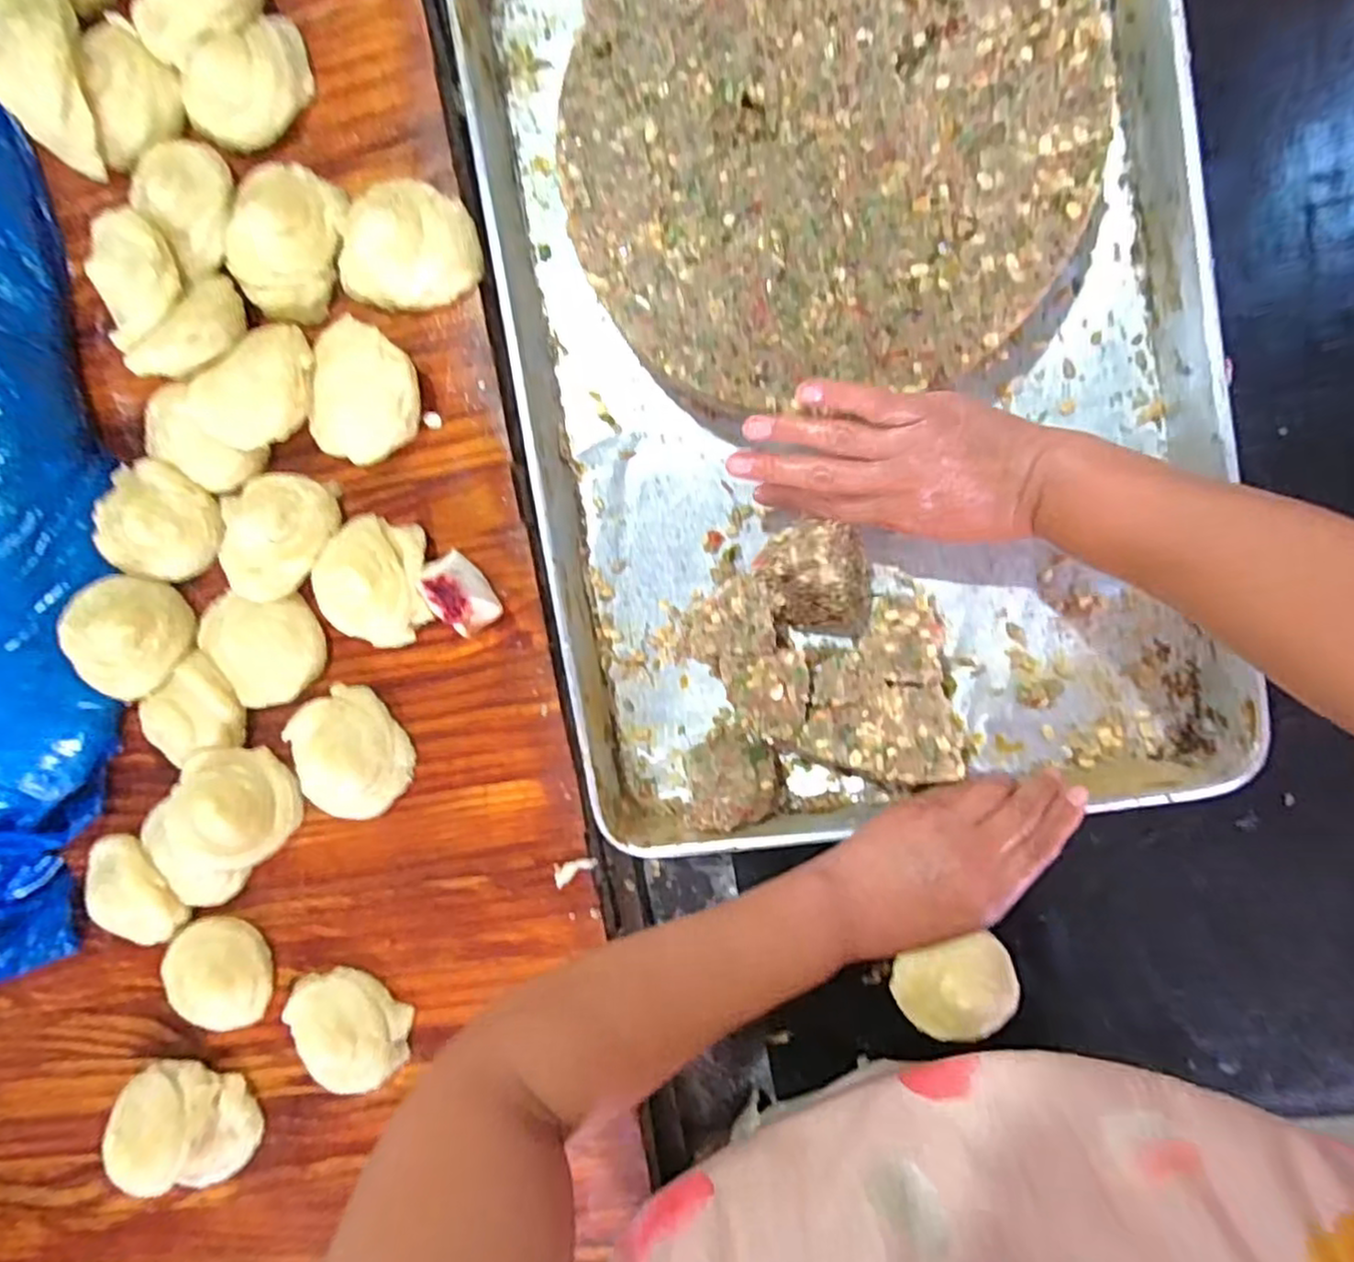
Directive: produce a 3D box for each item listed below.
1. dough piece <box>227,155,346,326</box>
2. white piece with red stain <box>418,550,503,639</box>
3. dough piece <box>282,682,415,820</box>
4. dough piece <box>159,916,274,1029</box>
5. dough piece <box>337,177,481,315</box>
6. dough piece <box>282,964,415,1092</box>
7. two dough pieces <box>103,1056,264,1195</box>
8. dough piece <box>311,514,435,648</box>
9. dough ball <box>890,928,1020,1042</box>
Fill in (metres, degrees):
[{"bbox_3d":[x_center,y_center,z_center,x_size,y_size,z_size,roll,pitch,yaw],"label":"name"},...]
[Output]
[{"bbox_3d":[-0.252,-0.251,0.458,0.063,0.029,0.092,17,97,5],"label":"dough piece"},{"bbox_3d":[-0.141,-0.025,0.462,0.030,0.032,0.054,-37,91,9],"label":"white piece with red stain"},{"bbox_3d":[-0.227,0.085,0.482,0.071,0.035,0.087,-39,90,9],"label":"dough piece"},{"bbox_3d":[-0.338,0.251,0.519,0.071,0.022,0.078,-2,96,7],"label":"dough piece"},{"bbox_3d":[-0.172,-0.241,0.446,0.088,0.033,0.075,24,98,4],"label":"dough piece"},{"bbox_3d":[-0.235,0.282,0.506,0.091,0.030,0.061,42,99,1],"label":"dough piece"},{"bbox_3d":[-0.360,0.364,0.518,0.098,0.050,0.079,45,99,1],"label":"two dough pieces"},{"bbox_3d":[-0.204,-0.032,0.469,0.074,0.031,0.084,-1,96,7],"label":"dough piece"},{"bbox_3d":[0.190,0.244,0.482,0.078,0.029,0.063,-16,94,8],"label":"dough ball"}]

